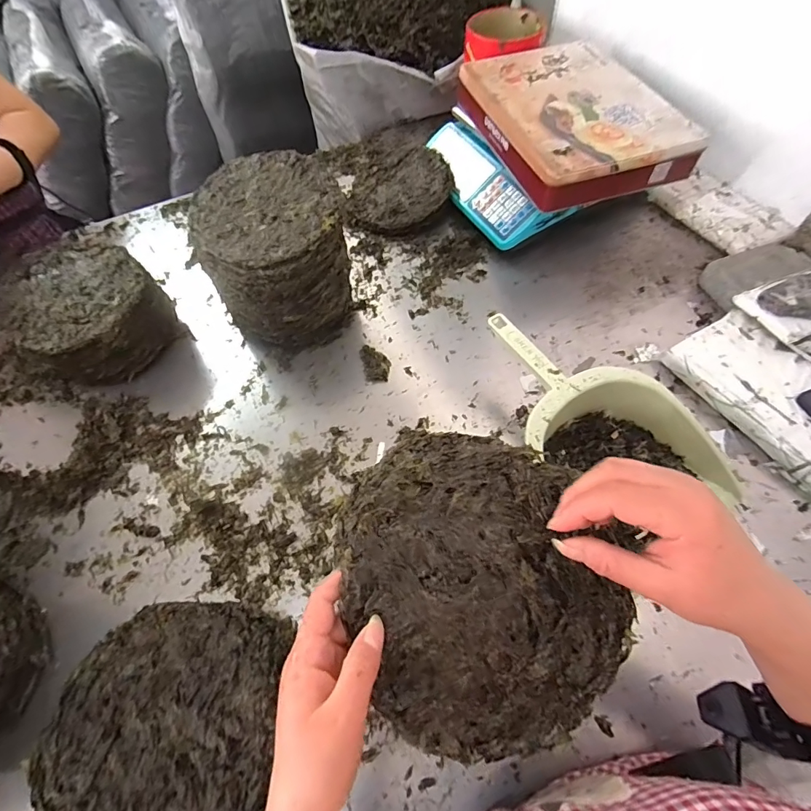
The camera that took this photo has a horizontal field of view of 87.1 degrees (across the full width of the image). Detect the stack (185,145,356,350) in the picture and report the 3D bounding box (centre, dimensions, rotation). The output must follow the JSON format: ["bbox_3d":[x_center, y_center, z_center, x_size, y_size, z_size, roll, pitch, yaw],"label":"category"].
[{"bbox_3d":[-0.181,-0.217,0.640,0.184,0.198,0.192,-8,58,-2],"label":"stack"}]

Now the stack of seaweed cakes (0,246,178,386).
[{"bbox_3d":[-0.472,-0.133,0.648,0.208,0.116,0.191,32,65,20],"label":"stack of seaweed cakes"}]

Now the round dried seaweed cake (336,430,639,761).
[{"bbox_3d":[0.052,0.121,0.294,0.174,0.008,0.212,-20,86,-9],"label":"round dried seaweed cake"}]

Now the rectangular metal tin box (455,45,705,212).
[{"bbox_3d":[0.281,-0.492,0.733,0.267,0.066,0.370,-16,59,-8],"label":"rectangular metal tin box"}]

